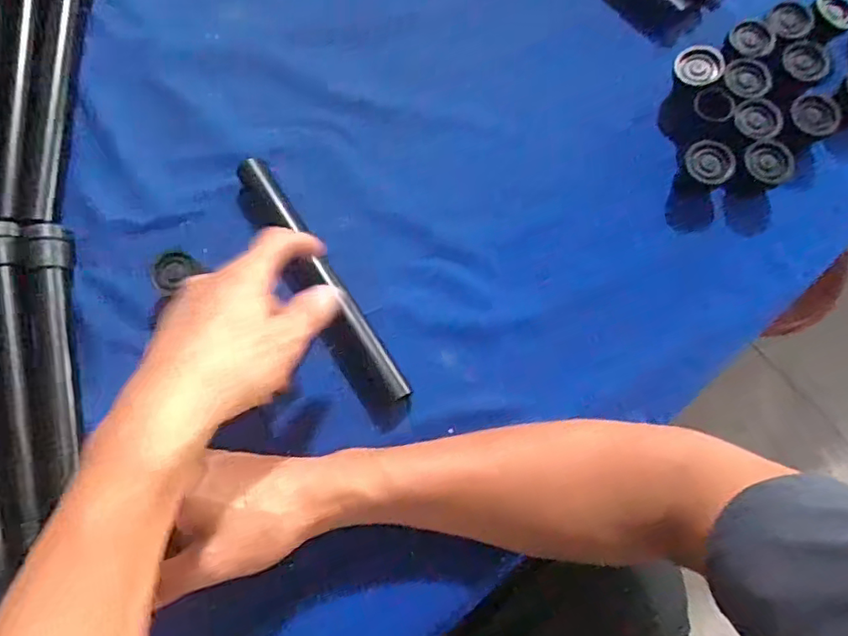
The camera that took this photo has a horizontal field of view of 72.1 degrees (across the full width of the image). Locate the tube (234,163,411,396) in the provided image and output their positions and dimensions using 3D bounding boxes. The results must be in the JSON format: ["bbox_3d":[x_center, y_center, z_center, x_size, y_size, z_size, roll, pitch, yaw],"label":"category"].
[{"bbox_3d":[-0.075,-0.032,0.431,0.021,0.015,0.217,-34,77,-8],"label":"tube"}]

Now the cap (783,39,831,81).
[{"bbox_3d":[0.284,-0.188,0.430,0.035,0.007,0.036,0,75,1],"label":"cap"}]

